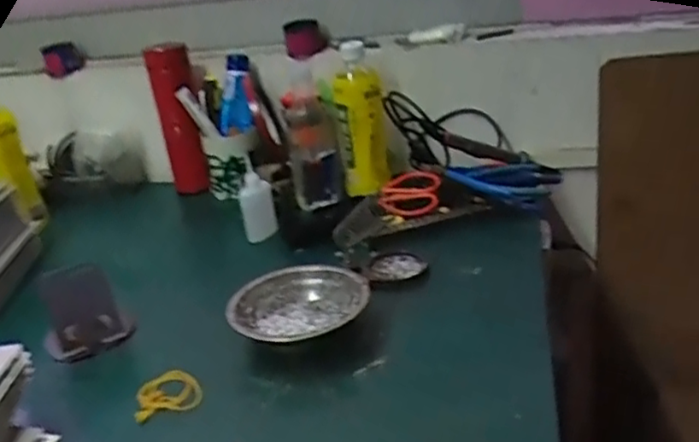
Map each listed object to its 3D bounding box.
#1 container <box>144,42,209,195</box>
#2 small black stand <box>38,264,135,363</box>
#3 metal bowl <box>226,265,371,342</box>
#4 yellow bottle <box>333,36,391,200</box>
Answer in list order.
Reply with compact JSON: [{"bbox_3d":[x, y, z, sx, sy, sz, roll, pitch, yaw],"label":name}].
[{"bbox_3d":[-0.234,-0.138,0.897,0.049,0.202,0.057,-14,25,-14],"label":"container"},{"bbox_3d":[-0.254,0.084,0.617,0.079,0.073,0.043,-19,26,-23],"label":"small black stand"},{"bbox_3d":[-0.046,0.087,0.608,0.125,0.040,0.125,-6,24,3],"label":"metal bowl"},{"bbox_3d":[0.014,-0.122,0.799,0.058,0.182,0.045,-6,24,4],"label":"yellow bottle"}]

